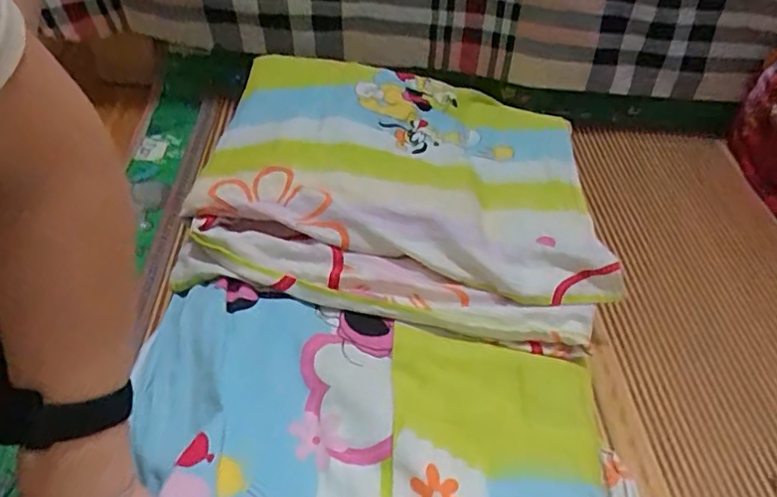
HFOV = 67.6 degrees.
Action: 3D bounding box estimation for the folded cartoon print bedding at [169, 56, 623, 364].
[{"bbox_3d":[0.008,-0.107,0.753,0.497,0.104,0.523,6,46,0],"label":"folded cartoon print bedding"}]

